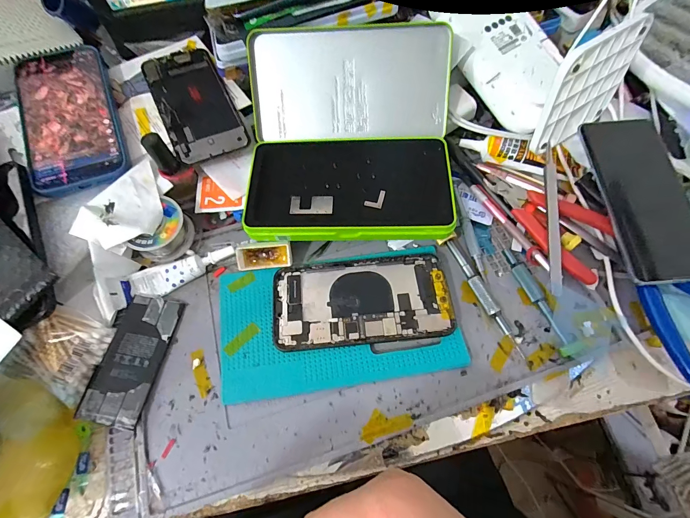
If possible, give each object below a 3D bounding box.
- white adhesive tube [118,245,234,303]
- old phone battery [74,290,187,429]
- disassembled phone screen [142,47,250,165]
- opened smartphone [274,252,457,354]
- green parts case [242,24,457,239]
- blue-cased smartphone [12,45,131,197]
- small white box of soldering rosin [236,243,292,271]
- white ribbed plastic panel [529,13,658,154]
[{"bbox_3d":[-0.149,0.010,0.300,0.097,0.011,0.026,-18,65,-7],"label":"white adhesive tube"},{"bbox_3d":[-0.172,0.079,0.271,0.045,0.005,0.100,13,61,-5],"label":"old phone battery"},{"bbox_3d":[-0.157,-0.164,0.347,0.071,0.009,0.141,-24,74,-15],"label":"disassembled phone screen"},{"bbox_3d":[0.014,0.035,0.288,0.147,0.009,0.074,-5,64,0],"label":"opened smartphone"},{"bbox_3d":[0.004,-0.118,0.313,0.187,0.083,0.192,0,64,2],"label":"green parts case"},{"bbox_3d":[-0.268,-0.138,0.322,0.082,0.007,0.174,-21,73,-13],"label":"blue-cased smartphone"},{"bbox_3d":[-0.073,-0.002,0.302,0.048,0.010,0.023,-3,91,-6],"label":"small white box of soldering rosin"},{"bbox_3d":[0.214,-0.150,0.295,0.100,0.100,0.006,-29,57,-12],"label":"white ribbed plastic panel"}]

